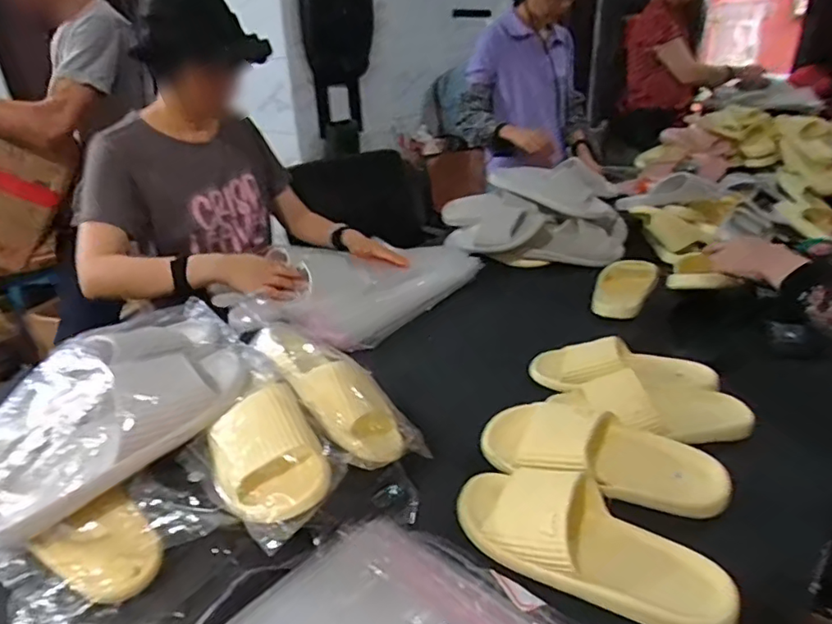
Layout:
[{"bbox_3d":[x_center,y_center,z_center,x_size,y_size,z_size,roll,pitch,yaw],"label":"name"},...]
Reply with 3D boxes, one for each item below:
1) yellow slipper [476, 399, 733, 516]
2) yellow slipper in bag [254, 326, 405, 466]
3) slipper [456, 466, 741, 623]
[{"bbox_3d":[0.212,0.156,0.629,0.263,0.061,0.100,5,27,13],"label":"yellow slipper"},{"bbox_3d":[-0.107,0.077,0.639,0.091,0.070,0.247,-24,47,-37],"label":"yellow slipper in bag"},{"bbox_3d":[0.162,0.207,0.525,0.255,0.067,0.097,15,31,30],"label":"slipper"}]

